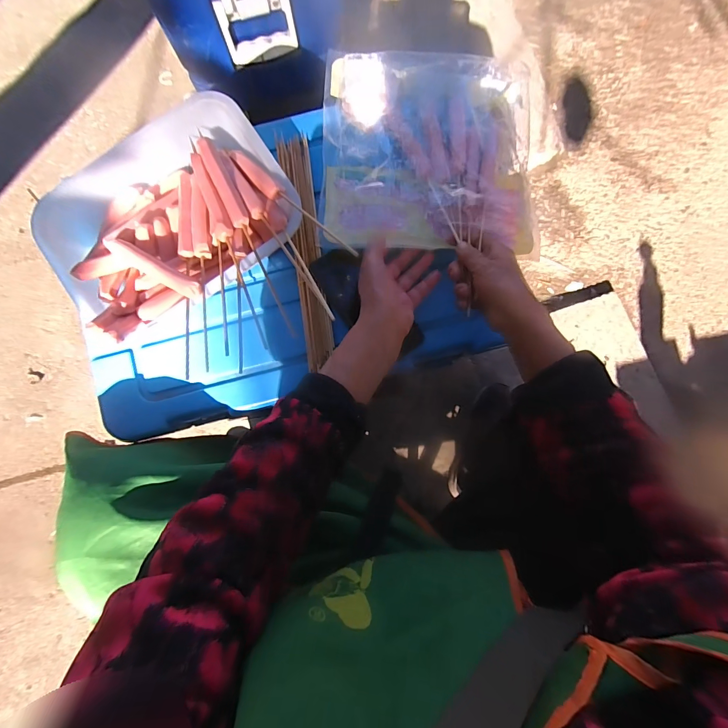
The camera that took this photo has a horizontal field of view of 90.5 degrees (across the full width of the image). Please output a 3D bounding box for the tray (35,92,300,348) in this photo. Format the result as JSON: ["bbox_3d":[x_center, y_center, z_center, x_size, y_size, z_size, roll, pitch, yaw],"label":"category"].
[{"bbox_3d":[-0.231,-0.173,0.431,0.282,0.064,0.217,-32,80,0],"label":"tray"}]

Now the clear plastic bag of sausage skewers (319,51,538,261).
[{"bbox_3d":[0.074,-0.264,0.456,0.265,0.053,0.264,1,84,6],"label":"clear plastic bag of sausage skewers"}]

